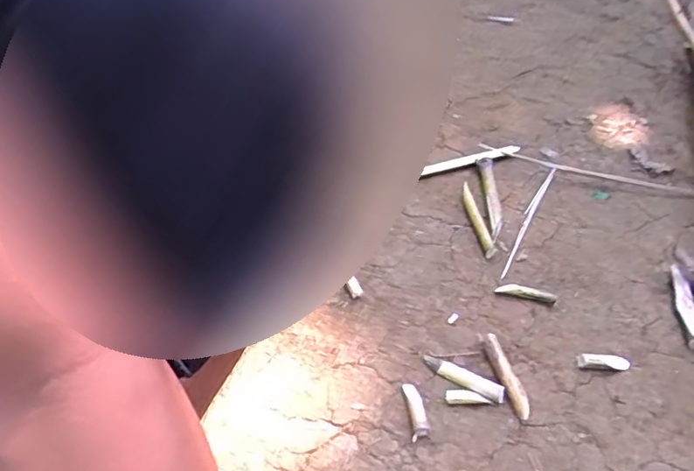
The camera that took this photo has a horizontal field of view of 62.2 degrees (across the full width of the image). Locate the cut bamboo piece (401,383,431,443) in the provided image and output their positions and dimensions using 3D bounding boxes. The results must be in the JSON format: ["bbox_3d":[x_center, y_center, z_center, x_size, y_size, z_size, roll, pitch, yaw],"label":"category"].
[{"bbox_3d":[0.065,0.165,0.544,0.016,0.010,0.054,-5,50,-6],"label":"cut bamboo piece"}]

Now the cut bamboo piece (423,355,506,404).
[{"bbox_3d":[0.115,0.141,0.572,0.083,0.008,0.019,24,53,18],"label":"cut bamboo piece"}]

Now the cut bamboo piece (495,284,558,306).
[{"bbox_3d":[0.200,0.065,0.643,0.065,0.008,0.017,14,51,10],"label":"cut bamboo piece"}]

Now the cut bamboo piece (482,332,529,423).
[{"bbox_3d":[0.157,0.139,0.568,0.015,0.019,0.089,-11,51,-11],"label":"cut bamboo piece"}]

